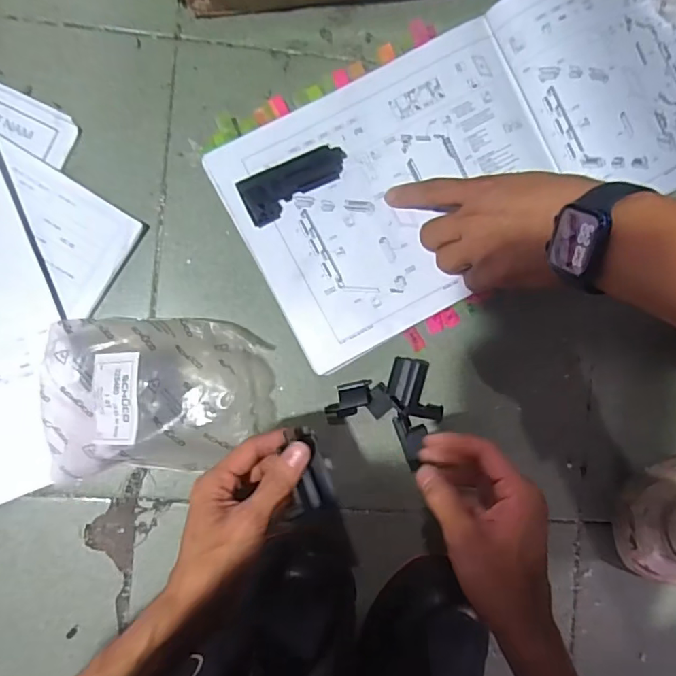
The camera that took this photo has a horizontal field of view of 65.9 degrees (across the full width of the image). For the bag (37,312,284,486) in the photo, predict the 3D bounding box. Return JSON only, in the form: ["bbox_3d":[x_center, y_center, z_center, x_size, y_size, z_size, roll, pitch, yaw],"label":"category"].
[{"bbox_3d":[-0.140,0.044,0.413,0.175,0.055,0.120,-1,91,-6],"label":"bag"}]

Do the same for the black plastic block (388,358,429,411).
[{"bbox_3d":[0.064,0.041,0.469,0.033,0.024,0.044,15,89,-6],"label":"black plastic block"}]

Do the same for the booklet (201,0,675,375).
[{"bbox_3d":[0.158,-0.182,0.456,0.515,0.043,0.207,-28,91,-2],"label":"booklet"}]

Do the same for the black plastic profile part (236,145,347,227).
[{"bbox_3d":[-0.036,-0.132,0.439,0.092,0.020,0.037,-28,93,-5],"label":"black plastic profile part"}]

